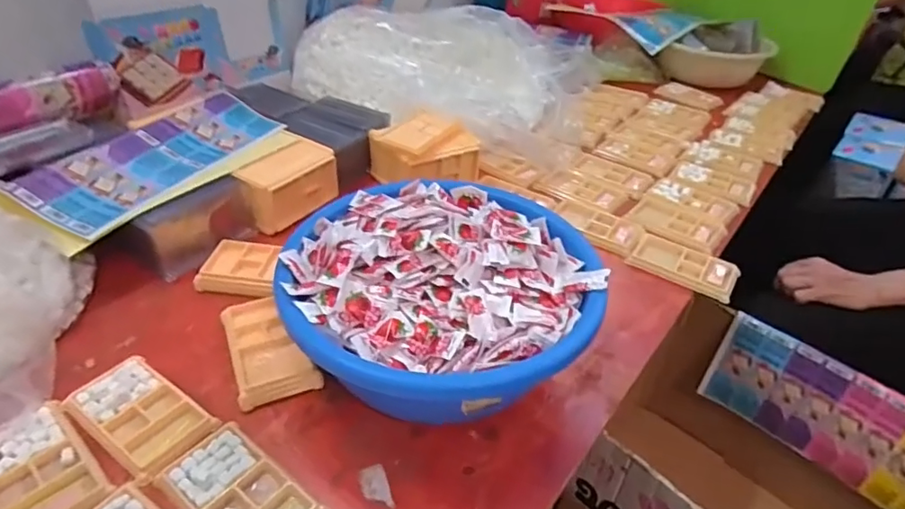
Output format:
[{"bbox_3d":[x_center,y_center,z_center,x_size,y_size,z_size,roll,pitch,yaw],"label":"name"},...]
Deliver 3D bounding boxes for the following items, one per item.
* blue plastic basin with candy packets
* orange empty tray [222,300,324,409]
[{"bbox_3d":[-0.013,0.041,0.576,0.318,0.124,0.289,5,37,1],"label":"blue plastic basin with candy packets"},{"bbox_3d":[-0.201,0.101,0.598,0.078,0.022,0.138,-15,41,-23],"label":"orange empty tray"}]

